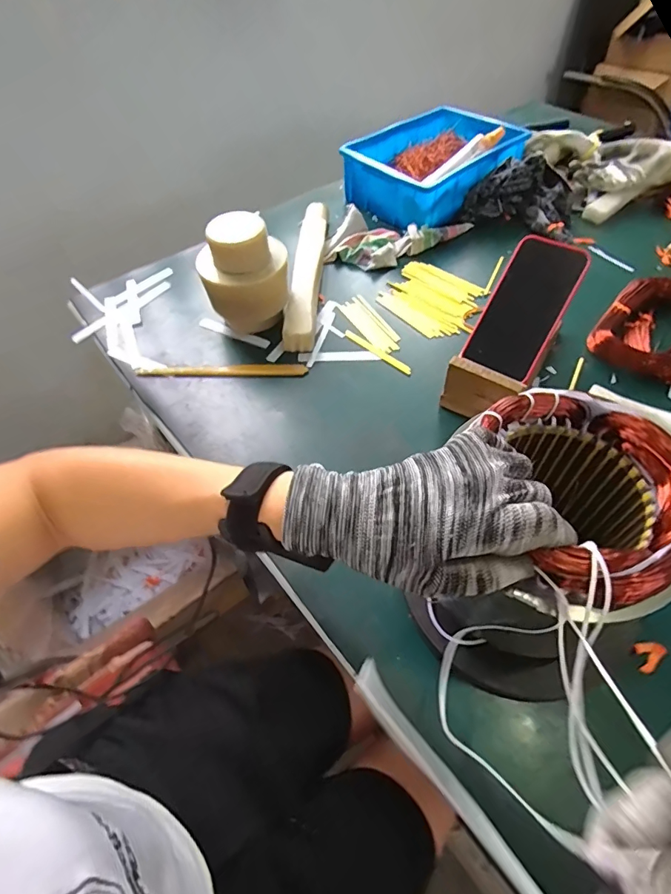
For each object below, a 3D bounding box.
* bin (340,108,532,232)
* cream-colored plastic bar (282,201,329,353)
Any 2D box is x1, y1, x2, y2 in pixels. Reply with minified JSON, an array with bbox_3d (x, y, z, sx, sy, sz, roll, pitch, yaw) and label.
[{"bbox_3d":[0.176,-0.501,0.798,0.303,0.092,0.209,-37,61,-22],"label":"bin"},{"bbox_3d":[-0.040,-0.266,0.668,0.041,0.037,0.333,1,54,3],"label":"cream-colored plastic bar"}]

